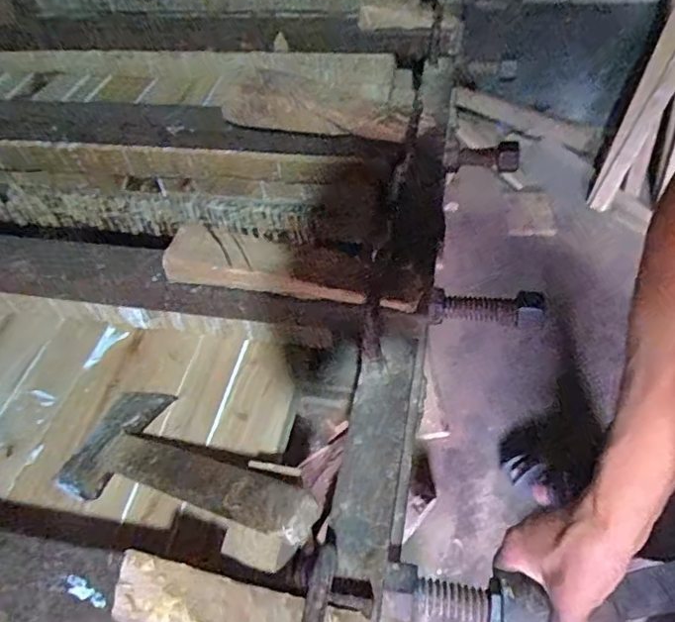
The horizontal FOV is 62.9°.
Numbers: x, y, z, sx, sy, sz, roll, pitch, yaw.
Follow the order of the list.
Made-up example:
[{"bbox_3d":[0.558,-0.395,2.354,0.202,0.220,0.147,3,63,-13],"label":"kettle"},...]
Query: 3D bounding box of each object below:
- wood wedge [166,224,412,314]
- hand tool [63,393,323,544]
[{"bbox_3d":[-0.051,-0.046,0.550,0.232,0.042,0.063,4,50,8],"label":"wood wedge"},{"bbox_3d":[-0.131,0.132,0.465,0.283,0.032,0.113,5,48,40],"label":"hand tool"}]

